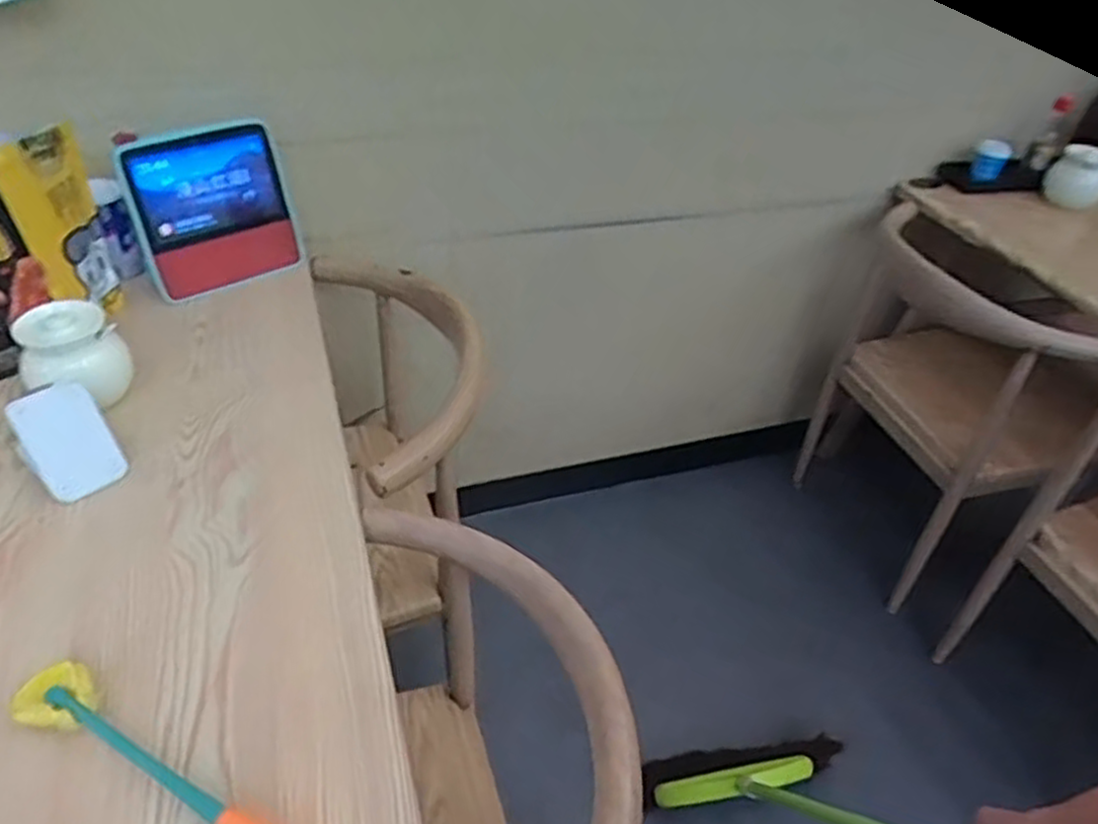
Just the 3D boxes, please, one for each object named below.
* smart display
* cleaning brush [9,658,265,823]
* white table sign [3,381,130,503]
[{"bbox_3d":[-0.451,-0.274,1.024,0.205,0.188,0.086,-21,48,-28],"label":"smart display"},{"bbox_3d":[-0.264,0.271,0.539,0.306,0.026,0.045,23,44,18],"label":"cleaning brush"},{"bbox_3d":[-0.475,0.029,0.743,0.074,0.110,0.012,-31,18,-30],"label":"white table sign"}]

